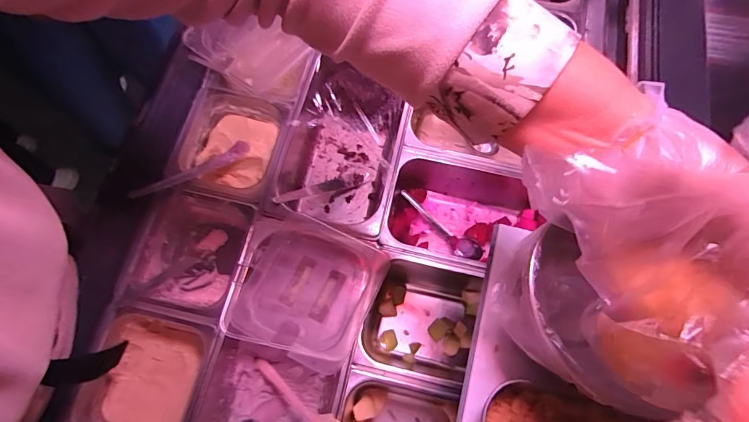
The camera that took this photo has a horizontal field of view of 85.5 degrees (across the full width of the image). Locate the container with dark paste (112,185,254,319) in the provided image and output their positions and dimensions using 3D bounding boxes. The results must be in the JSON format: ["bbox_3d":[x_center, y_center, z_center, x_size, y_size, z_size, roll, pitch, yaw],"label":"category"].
[{"bbox_3d":[-0.270,0.070,0.614,0.141,0.107,0.171,13,73,3],"label":"container with dark paste"}]

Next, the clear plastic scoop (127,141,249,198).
[{"bbox_3d":[-0.274,-0.062,0.611,0.187,0.017,0.024,-34,75,-35],"label":"clear plastic scoop"}]

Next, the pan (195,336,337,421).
[{"bbox_3d":[-0.145,0.266,0.551,0.158,0.111,0.166,8,73,1],"label":"pan"}]

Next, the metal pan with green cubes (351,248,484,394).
[{"bbox_3d":[0.064,0.171,0.594,0.166,0.110,0.153,14,73,3],"label":"metal pan with green cubes"}]

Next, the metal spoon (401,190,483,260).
[{"bbox_3d":[0.105,0.026,0.662,0.160,0.027,0.028,36,75,9],"label":"metal spoon"}]

